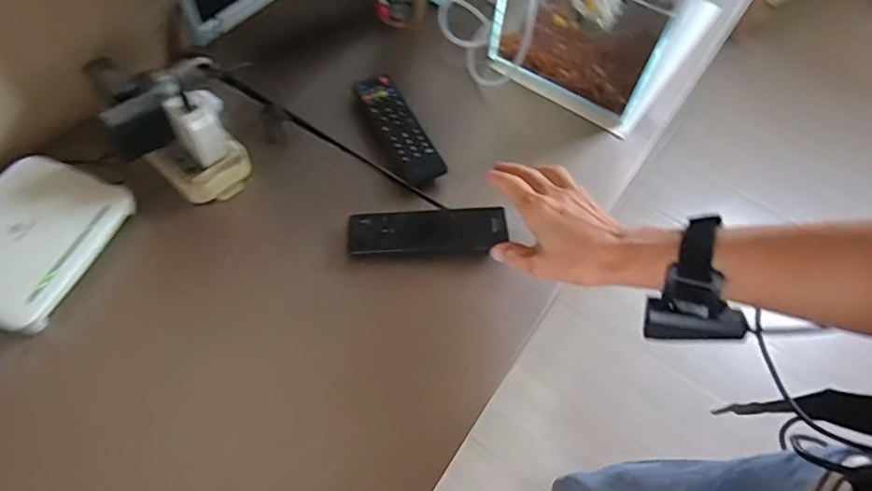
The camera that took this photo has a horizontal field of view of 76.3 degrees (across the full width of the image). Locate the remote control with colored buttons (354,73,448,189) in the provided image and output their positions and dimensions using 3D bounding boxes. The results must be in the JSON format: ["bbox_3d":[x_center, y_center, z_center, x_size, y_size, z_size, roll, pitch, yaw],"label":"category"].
[{"bbox_3d":[-0.041,-0.128,0.591,0.043,0.017,0.151,-22,65,-13],"label":"remote control with colored buttons"}]

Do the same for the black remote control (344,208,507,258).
[{"bbox_3d":[-0.008,-0.013,0.526,0.145,0.019,0.046,-2,62,-3],"label":"black remote control"}]

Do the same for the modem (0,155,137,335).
[{"bbox_3d":[-0.362,-0.007,0.487,0.116,0.023,0.146,19,63,8],"label":"modem"}]

